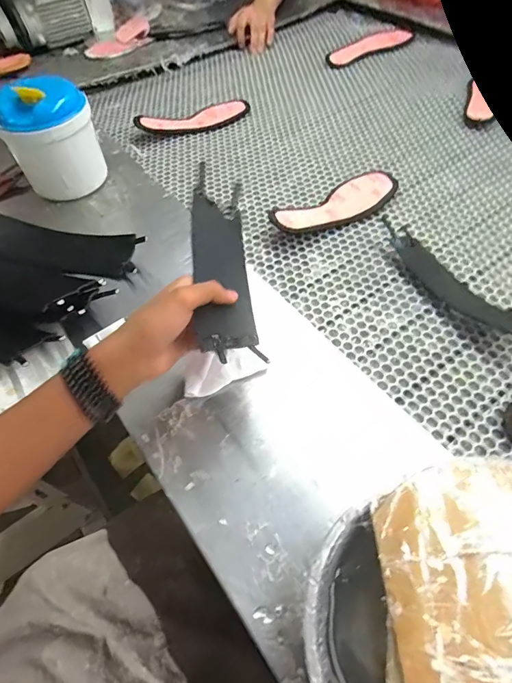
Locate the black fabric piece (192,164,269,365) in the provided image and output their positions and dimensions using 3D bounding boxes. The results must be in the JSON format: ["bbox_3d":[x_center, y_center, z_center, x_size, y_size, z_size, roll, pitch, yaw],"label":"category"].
[{"bbox_3d":[-0.037,-0.086,0.425,0.062,0.016,0.224,3,64,-24],"label":"black fabric piece"}]

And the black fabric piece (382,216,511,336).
[{"bbox_3d":[0.260,-0.095,0.557,0.060,0.028,0.257,-30,58,-15],"label":"black fabric piece"}]

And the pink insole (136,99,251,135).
[{"bbox_3d":[-0.126,-0.468,0.839,0.240,0.027,0.092,-20,56,-9],"label":"pink insole"}]

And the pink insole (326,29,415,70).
[{"bbox_3d":[0.292,-0.740,1.010,0.247,0.013,0.090,-30,58,-16],"label":"pink insole"}]

